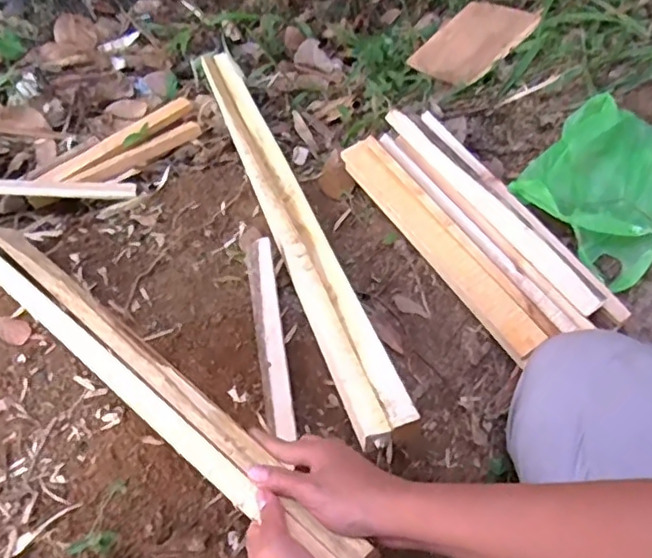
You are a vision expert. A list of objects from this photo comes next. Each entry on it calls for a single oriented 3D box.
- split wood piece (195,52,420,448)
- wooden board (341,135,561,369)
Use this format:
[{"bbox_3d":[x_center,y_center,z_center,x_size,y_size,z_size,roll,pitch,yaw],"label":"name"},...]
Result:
[{"bbox_3d":[-0.087,-0.153,0.928,0.064,0.033,0.963,-15,44,-11],"label":"split wood piece"},{"bbox_3d":[0.154,-0.055,0.802,0.055,0.041,0.390,-27,61,-17],"label":"wooden board"}]

